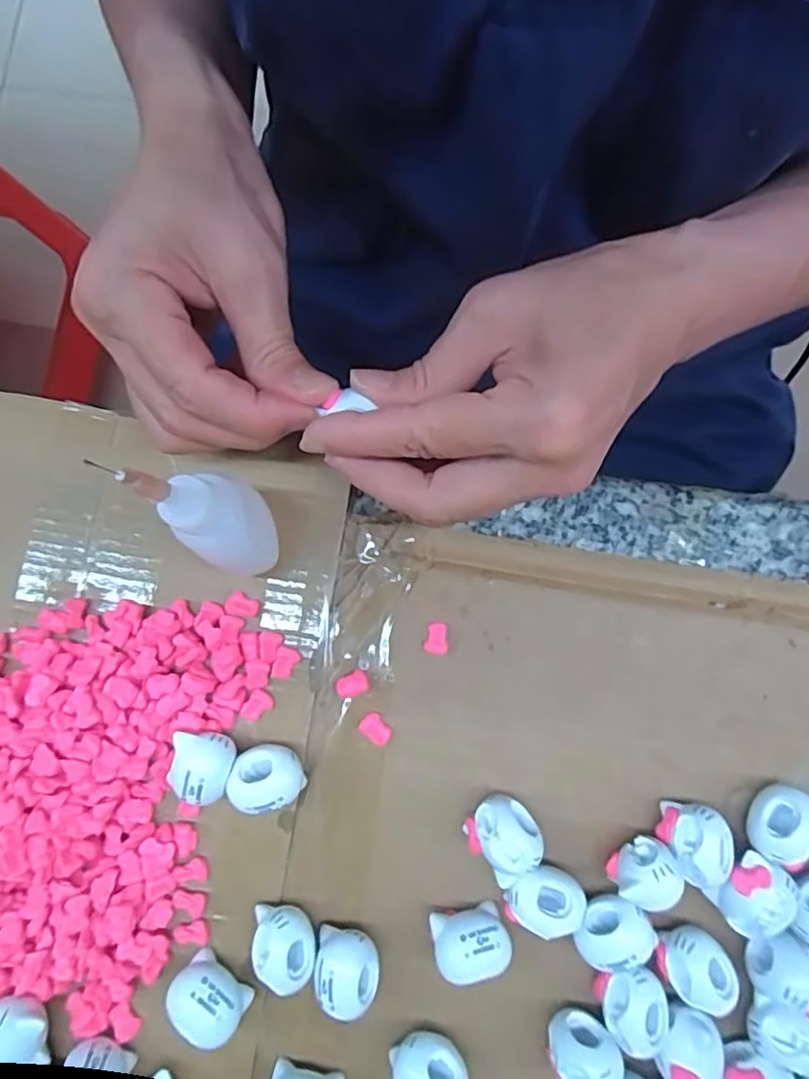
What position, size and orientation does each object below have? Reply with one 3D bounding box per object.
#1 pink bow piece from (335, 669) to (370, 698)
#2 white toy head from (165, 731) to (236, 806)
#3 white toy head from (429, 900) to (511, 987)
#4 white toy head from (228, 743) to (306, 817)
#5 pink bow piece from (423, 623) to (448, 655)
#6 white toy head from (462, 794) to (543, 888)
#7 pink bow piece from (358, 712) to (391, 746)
[{"bbox_3d":[-0.020,0.055,0.235,0.012,0.004,0.009,-25,83,-1],"label":"pink bow piece"},{"bbox_3d":[-0.071,0.080,0.219,0.021,0.019,0.023,10,83,3],"label":"white toy head"},{"bbox_3d":[0.023,0.139,0.214,0.025,0.016,0.020,-9,83,1],"label":"white toy head"},{"bbox_3d":[-0.048,0.085,0.223,0.025,0.021,0.022,-27,83,-2],"label":"white toy head"},{"bbox_3d":[0.012,0.038,0.237,0.009,0.005,0.011,14,83,3],"label":"pink bow piece"},{"bbox_3d":[0.035,0.104,0.219,0.024,0.017,0.023,42,86,6],"label":"white toy head"},{"bbox_3d":[-0.011,0.071,0.233,0.012,0.004,0.008,42,86,6],"label":"pink bow piece"}]

